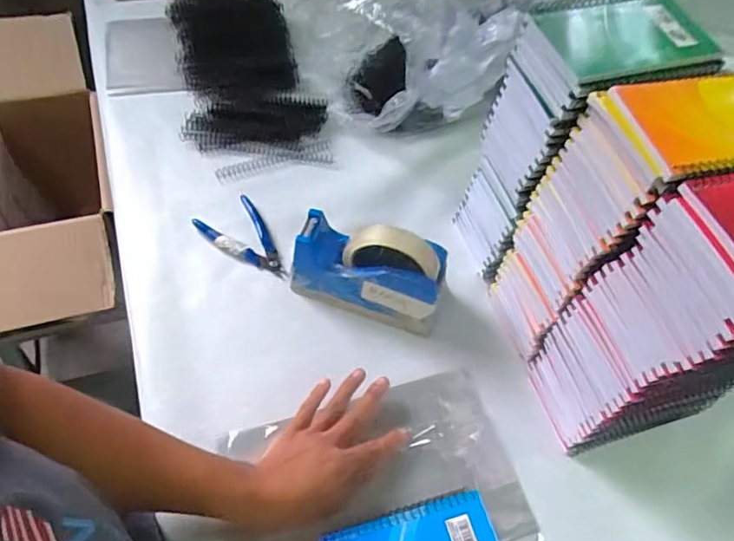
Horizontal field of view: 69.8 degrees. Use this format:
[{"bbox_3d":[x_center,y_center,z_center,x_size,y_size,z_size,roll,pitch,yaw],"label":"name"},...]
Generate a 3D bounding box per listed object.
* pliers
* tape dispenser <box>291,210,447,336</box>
[{"bbox_3d":[-0.135,-0.035,0.610,0.073,0.015,0.119,-38,67,-26],"label":"pliers"},{"bbox_3d":[0.003,-0.004,0.543,0.157,0.108,0.056,17,56,6],"label":"tape dispenser"}]

